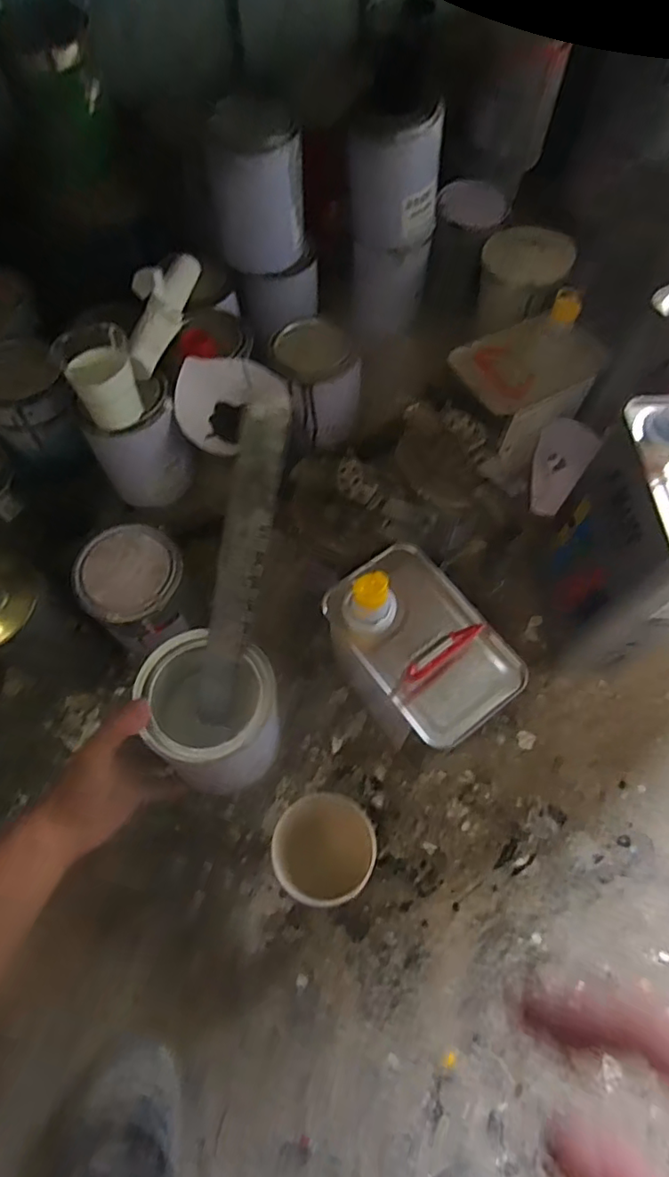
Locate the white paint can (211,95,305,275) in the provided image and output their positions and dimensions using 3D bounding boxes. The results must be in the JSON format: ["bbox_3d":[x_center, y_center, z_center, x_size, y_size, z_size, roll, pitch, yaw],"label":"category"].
[{"bbox_3d":[-0.086,-0.455,0.643,0.099,0.136,0.096,-1,63,3],"label":"white paint can"}]

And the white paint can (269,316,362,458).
[{"bbox_3d":[-0.016,-0.236,0.678,0.096,0.131,0.099,0,65,1],"label":"white paint can"}]

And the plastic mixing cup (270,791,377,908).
[{"bbox_3d":[-0.007,0.250,0.539,0.089,0.090,0.099,12,66,7],"label":"plastic mixing cup"}]

